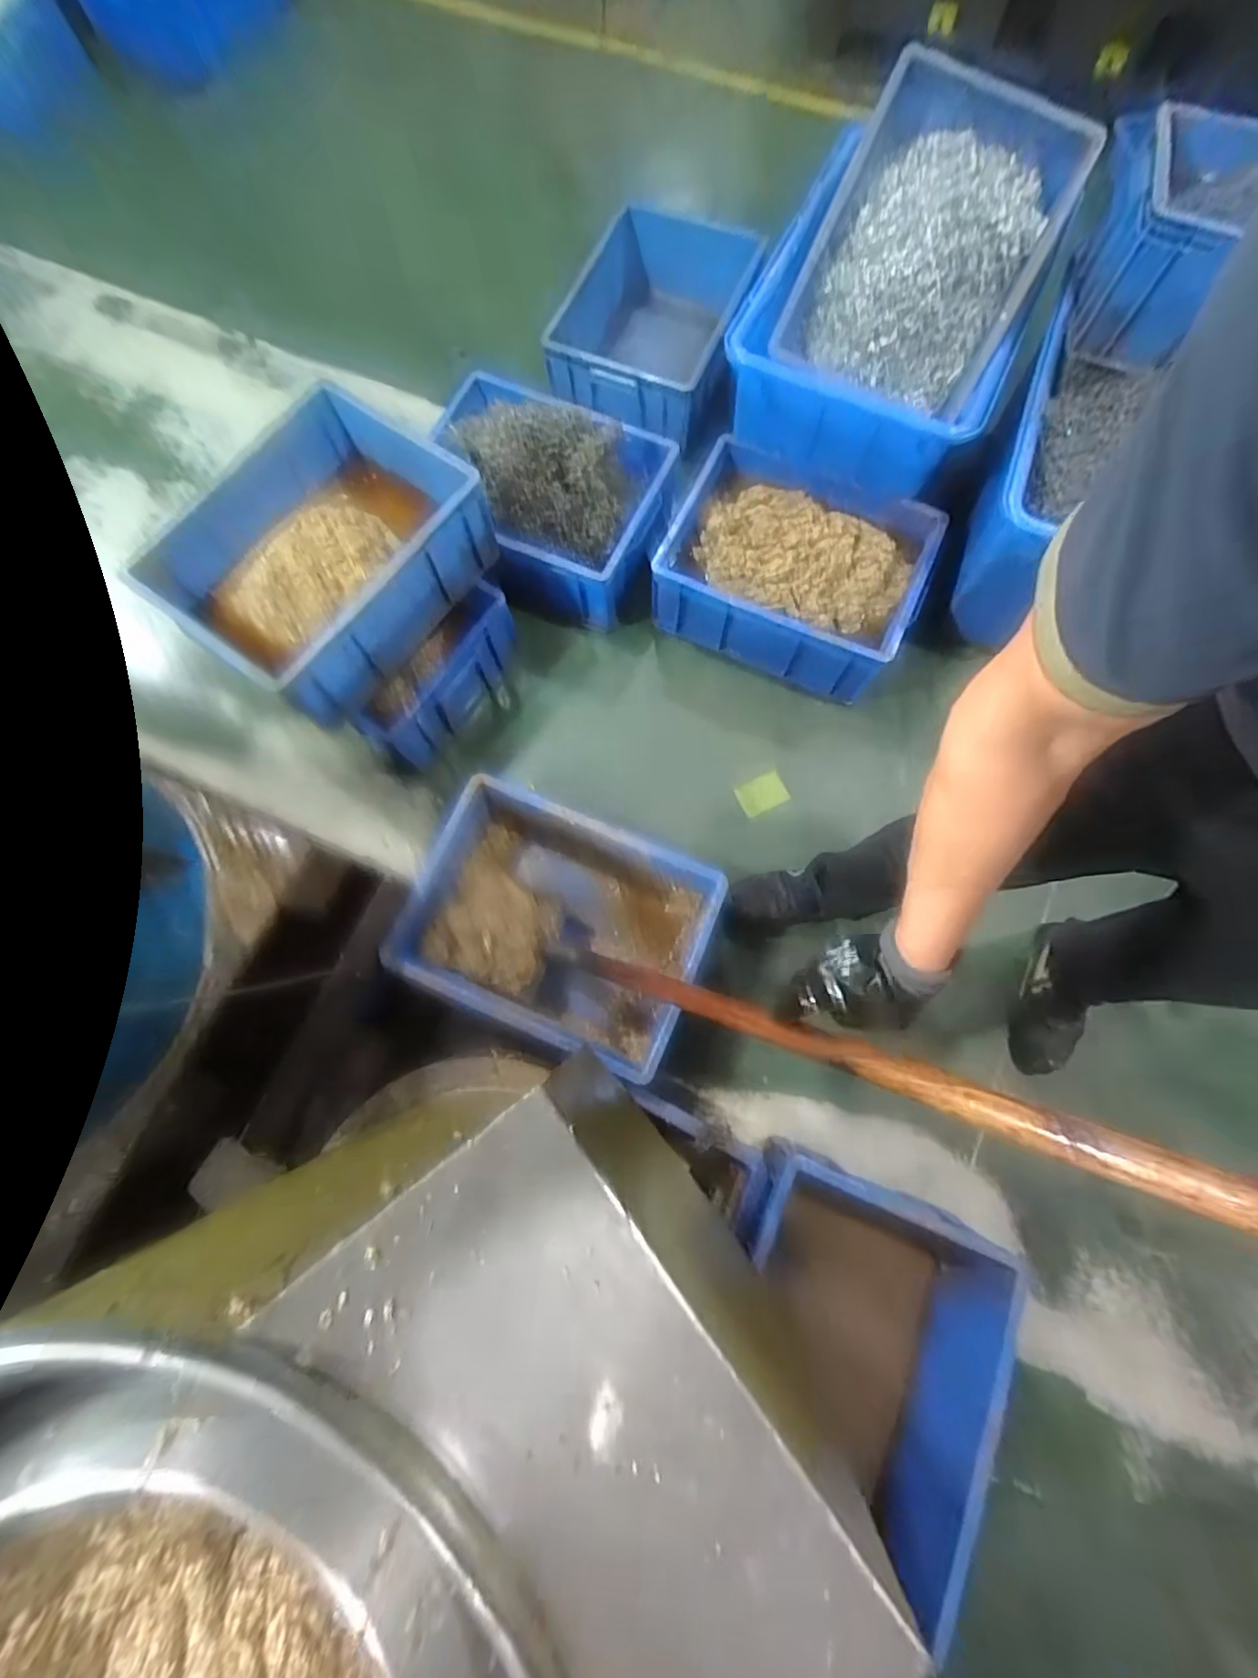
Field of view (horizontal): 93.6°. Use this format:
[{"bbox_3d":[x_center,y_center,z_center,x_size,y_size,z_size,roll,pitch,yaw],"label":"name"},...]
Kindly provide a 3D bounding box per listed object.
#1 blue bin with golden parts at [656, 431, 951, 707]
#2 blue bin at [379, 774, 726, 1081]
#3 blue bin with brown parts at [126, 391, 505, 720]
[{"bbox_3d":[0.324,-0.545,1.211,0.495,0.206,0.356,24,80,3],"label":"blue bin with golden parts"},{"bbox_3d":[-0.121,0.146,1.058,0.483,0.181,0.367,24,80,3],"label":"blue bin"},{"bbox_3d":[-0.519,-0.484,1.011,0.382,0.175,0.479,34,80,5],"label":"blue bin with brown parts"}]

